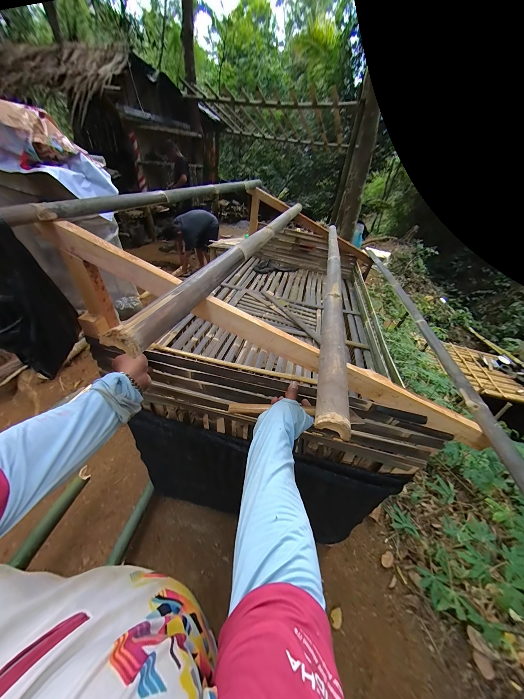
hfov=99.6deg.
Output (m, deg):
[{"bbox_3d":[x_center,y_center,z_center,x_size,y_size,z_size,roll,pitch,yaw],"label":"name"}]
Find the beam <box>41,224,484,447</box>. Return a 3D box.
[{"bbox_3d":[0.019,-0.018,0.471,0.982,0.067,0.039,26,42,-1],"label":"beam"}]

